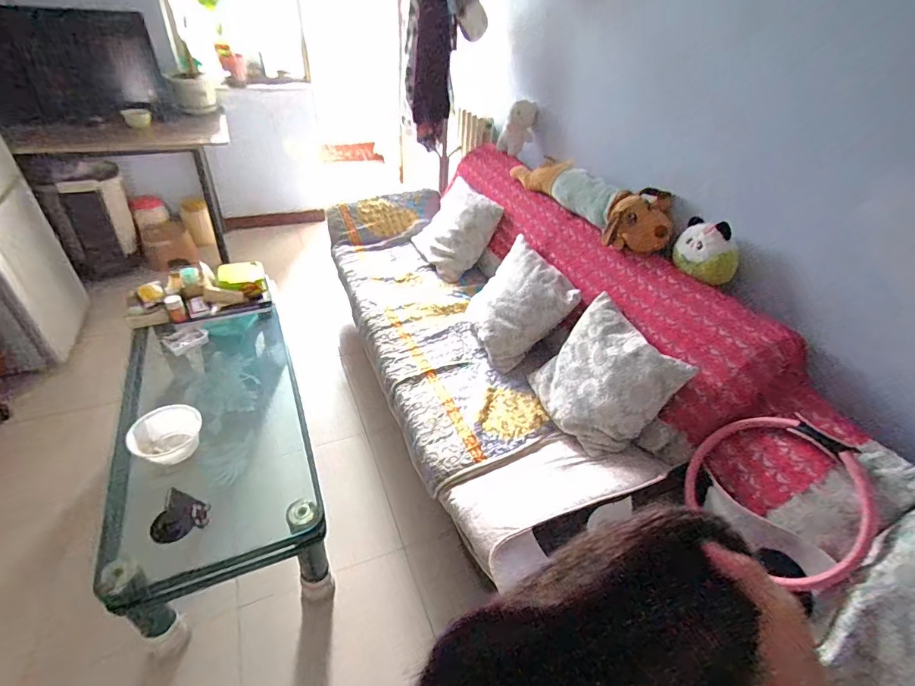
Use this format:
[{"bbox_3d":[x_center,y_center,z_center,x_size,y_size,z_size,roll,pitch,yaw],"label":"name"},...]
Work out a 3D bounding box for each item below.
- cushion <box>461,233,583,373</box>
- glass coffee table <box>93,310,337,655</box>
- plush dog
[{"bbox_3d":[0.201,-0.154,1.692,0.131,0.399,0.406,27,23,-42],"label":"cushion"},{"bbox_3d":[-0.790,0.278,1.485,0.518,0.424,1.104,-14,43,-23],"label":"glass coffee table"},{"bbox_3d":[0.457,-0.556,1.640,0.183,0.154,0.781,-11,42,-20],"label":"plush dog"}]

